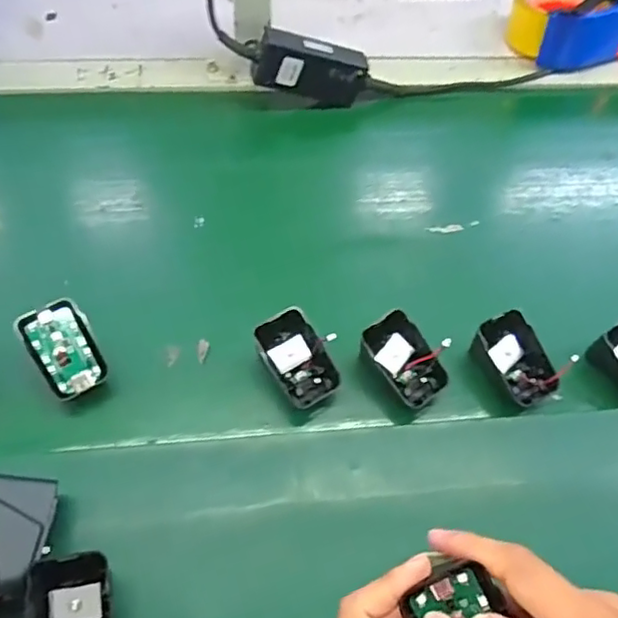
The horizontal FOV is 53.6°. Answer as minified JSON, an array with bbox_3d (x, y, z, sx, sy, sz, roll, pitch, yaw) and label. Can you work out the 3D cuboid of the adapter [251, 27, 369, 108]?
[{"bbox_3d":[0.002,-0.242,0.626,0.118,0.060,0.030,4,50,-28],"label":"adapter"}]

